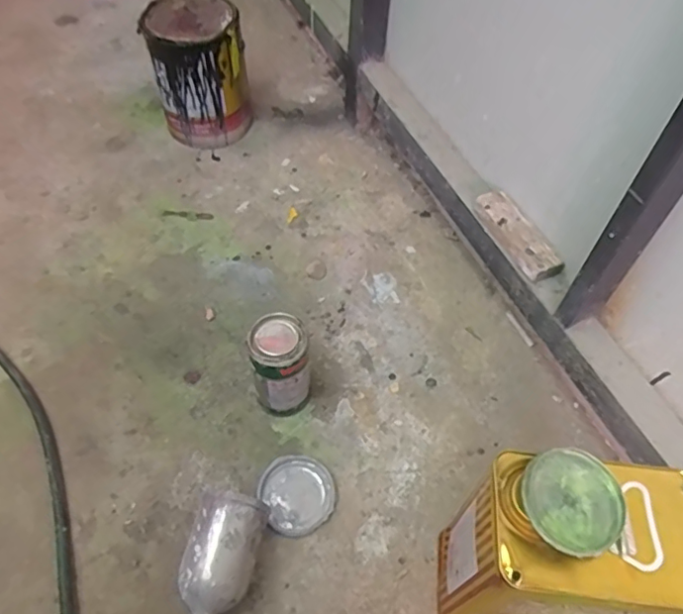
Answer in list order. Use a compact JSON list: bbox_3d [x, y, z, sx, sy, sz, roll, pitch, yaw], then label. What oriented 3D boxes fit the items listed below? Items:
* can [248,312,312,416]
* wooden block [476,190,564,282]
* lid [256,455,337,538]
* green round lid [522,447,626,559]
[{"bbox_3d":[-0.077,0.077,0.705,0.066,0.141,0.074,-9,55,-8],"label":"can"},{"bbox_3d":[0.234,-0.100,0.742,0.049,0.023,0.147,-20,58,-15],"label":"wooden block"},{"bbox_3d":[-0.053,0.226,0.676,0.086,0.005,0.094,1,55,-1],"label":"lid"},{"bbox_3d":[0.179,0.149,0.431,0.081,0.018,0.076,1,55,-1],"label":"green round lid"}]

